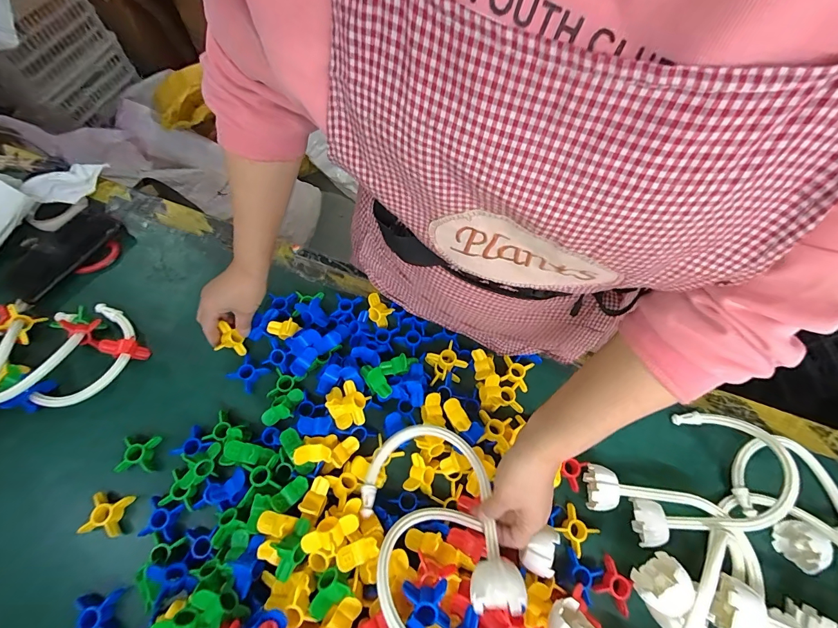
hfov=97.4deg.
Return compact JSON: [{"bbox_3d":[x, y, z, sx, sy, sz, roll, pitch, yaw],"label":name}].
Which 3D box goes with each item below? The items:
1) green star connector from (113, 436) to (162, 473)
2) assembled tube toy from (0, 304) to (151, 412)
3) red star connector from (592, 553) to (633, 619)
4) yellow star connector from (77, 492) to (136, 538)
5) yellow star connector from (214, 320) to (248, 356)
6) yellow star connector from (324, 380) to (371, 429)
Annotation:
[{"bbox_3d":[-0.340,0.171,0.449,0.039,0.025,0.041,3,66,0],"label":"green star connector"},{"bbox_3d":[-0.487,0.074,0.453,0.225,0.064,0.198,3,66,0],"label":"assembled tube toy"},{"bbox_3d":[0.225,0.307,0.413,0.043,0.020,0.040,37,70,14],"label":"red star connector"},{"bbox_3d":[-0.357,0.230,0.423,0.036,0.025,0.041,6,66,1],"label":"yellow star connector"},{"bbox_3d":[-0.252,0.034,0.501,0.017,0.035,0.037,-8,68,34],"label":"yellow star connector"},{"bbox_3d":[-0.089,0.112,0.460,0.048,0.031,0.058,-28,69,-13],"label":"yellow star connector"}]

